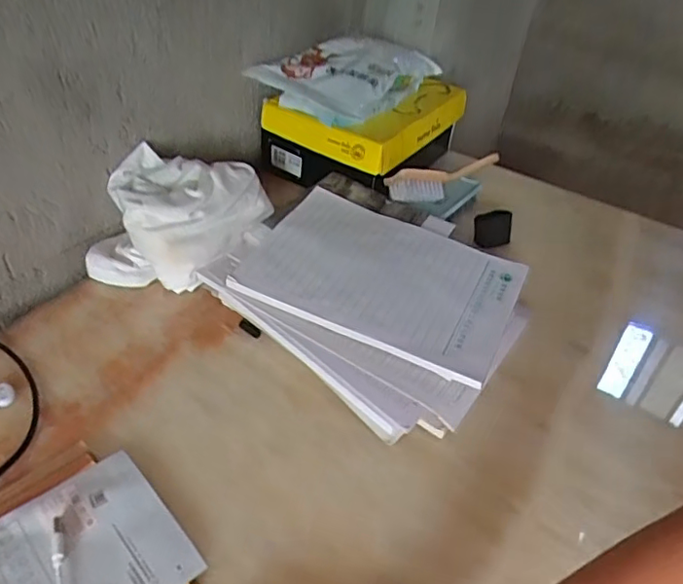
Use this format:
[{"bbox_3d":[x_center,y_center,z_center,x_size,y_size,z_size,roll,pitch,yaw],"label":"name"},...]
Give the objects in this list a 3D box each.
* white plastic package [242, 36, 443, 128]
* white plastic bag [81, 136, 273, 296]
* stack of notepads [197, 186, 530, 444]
[{"bbox_3d":[0.005,-0.291,0.776,0.168,0.056,0.212,25,43,20],"label":"white plastic package"},{"bbox_3d":[-0.171,-0.080,0.638,0.172,0.096,0.139,8,40,1],"label":"white plastic bag"},{"bbox_3d":[0.035,0.002,0.615,0.288,0.054,0.242,30,45,25],"label":"stack of notepads"}]

